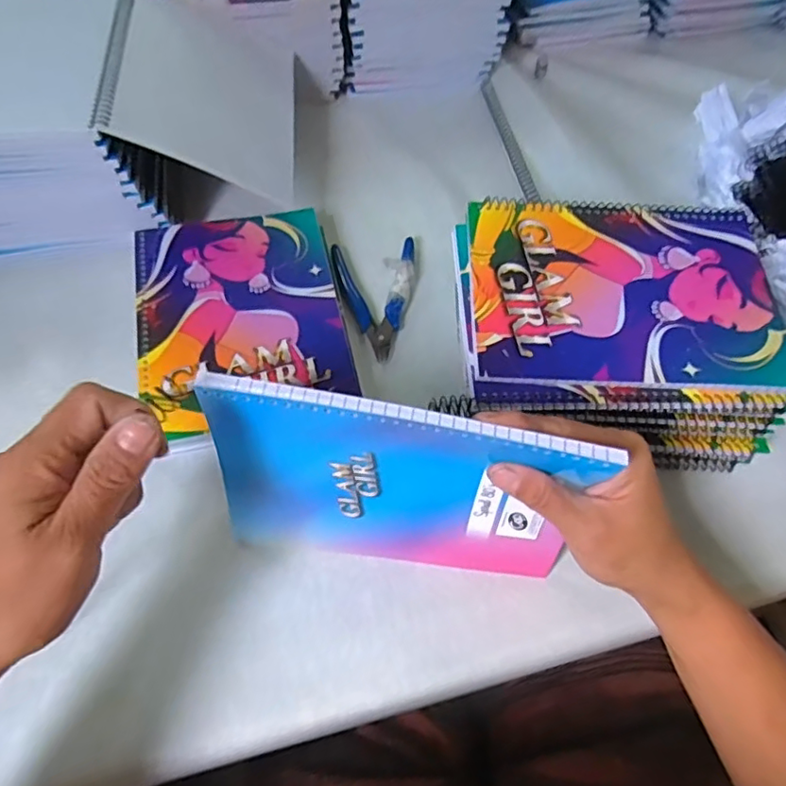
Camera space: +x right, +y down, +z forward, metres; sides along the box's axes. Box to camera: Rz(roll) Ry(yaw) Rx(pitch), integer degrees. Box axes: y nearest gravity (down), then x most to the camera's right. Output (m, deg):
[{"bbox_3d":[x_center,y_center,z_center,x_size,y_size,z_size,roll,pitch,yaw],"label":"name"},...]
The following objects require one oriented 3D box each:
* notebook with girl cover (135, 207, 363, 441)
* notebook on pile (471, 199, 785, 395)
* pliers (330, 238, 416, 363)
[{"bbox_3d":[-0.115,-0.060,0.455,0.145,0.023,0.189,-10,61,-10],"label":"notebook with girl cover"},{"bbox_3d":[0.149,-0.069,0.388,0.196,0.011,0.148,2,59,-3],"label":"notebook on pile"},{"bbox_3d":[-0.014,-0.079,0.478,0.067,0.015,0.111,-1,60,-5],"label":"pliers"}]

